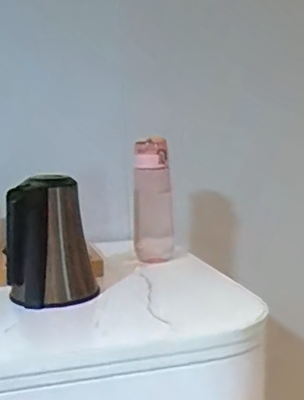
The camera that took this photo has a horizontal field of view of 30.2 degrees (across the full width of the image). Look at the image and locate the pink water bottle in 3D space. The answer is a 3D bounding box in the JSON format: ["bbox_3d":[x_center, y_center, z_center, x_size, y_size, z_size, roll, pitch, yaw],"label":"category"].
[{"bbox_3d":[0.000,0.001,1.073,0.073,0.229,0.058,-3,7,-1],"label":"pink water bottle"}]

